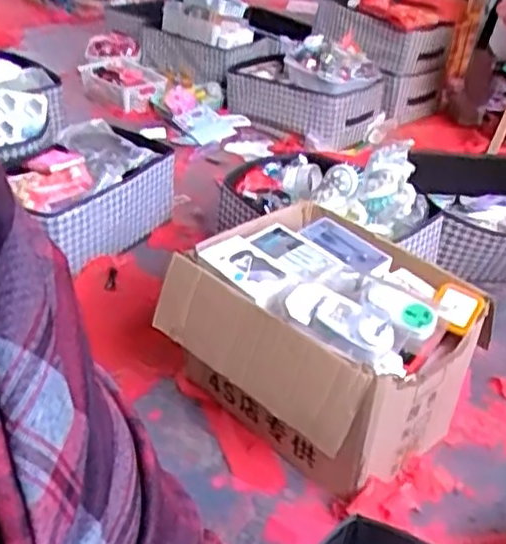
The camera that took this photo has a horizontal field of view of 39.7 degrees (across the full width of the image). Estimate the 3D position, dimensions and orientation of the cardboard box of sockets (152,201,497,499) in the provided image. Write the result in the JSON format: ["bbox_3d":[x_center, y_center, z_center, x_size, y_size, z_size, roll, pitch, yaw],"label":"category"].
[{"bbox_3d":[0.086,0.118,1.118,0.314,0.293,0.420,-23,42,-36],"label":"cardboard box of sockets"}]

